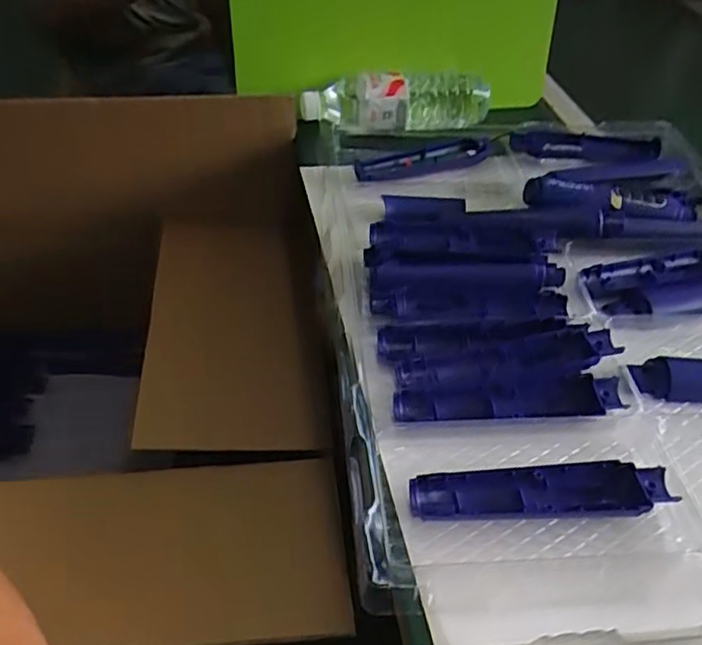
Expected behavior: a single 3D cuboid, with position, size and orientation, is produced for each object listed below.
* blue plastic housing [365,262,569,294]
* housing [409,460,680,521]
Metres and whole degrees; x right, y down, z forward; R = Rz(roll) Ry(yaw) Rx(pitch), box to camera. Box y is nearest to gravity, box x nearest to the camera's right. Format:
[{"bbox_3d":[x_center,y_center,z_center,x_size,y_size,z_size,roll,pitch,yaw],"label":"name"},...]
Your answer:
[{"bbox_3d":[0.101,-0.038,0.566,0.171,0.016,0.033,0,44,-4],"label":"blue plastic housing"},{"bbox_3d":[0.123,0.111,0.427,0.166,0.015,0.038,0,44,-3],"label":"housing"}]

